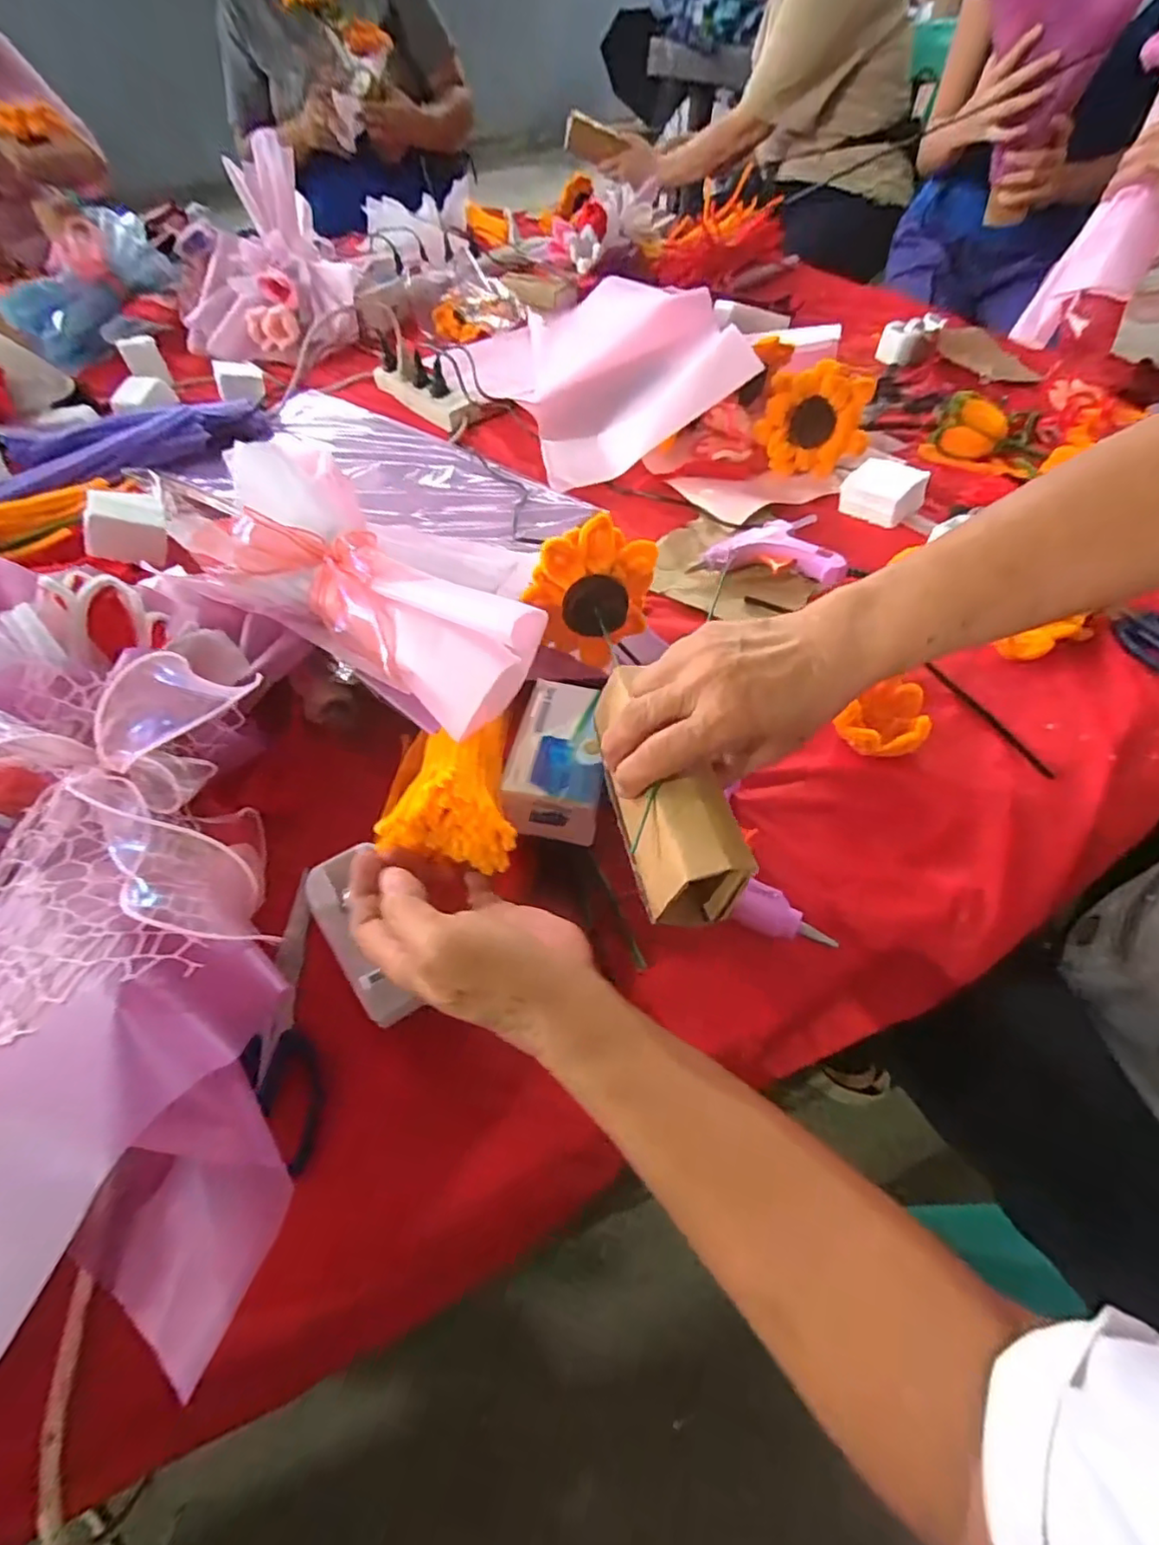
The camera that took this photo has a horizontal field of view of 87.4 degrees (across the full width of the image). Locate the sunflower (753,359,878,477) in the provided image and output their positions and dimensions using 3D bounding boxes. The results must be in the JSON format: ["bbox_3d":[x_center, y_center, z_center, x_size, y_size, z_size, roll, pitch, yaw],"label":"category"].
[{"bbox_3d":[0.267,-0.399,0.686,0.121,0.109,0.028,3,25,2],"label":"sunflower"}]

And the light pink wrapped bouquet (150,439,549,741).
[{"bbox_3d":[-0.153,-0.138,0.432,0.292,0.100,0.119,29,59,22],"label":"light pink wrapped bouquet"}]

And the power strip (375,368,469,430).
[{"bbox_3d":[-0.230,-0.531,0.848,0.198,0.027,0.030,35,61,25],"label":"power strip"}]

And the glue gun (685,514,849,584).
[{"bbox_3d":[0.197,-0.234,0.609,0.136,0.030,0.121,16,55,14],"label":"glue gun"}]

